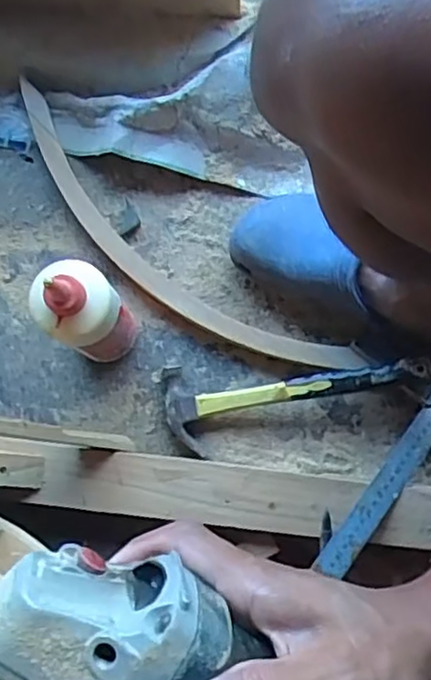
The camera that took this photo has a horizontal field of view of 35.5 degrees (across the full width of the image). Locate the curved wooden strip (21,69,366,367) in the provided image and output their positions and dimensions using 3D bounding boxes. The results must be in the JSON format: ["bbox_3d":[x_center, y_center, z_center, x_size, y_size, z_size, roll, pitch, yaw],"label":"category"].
[{"bbox_3d":[-0.055,-0.101,0.718,0.468,0.024,0.091,39,81,8],"label":"curved wooden strip"}]

